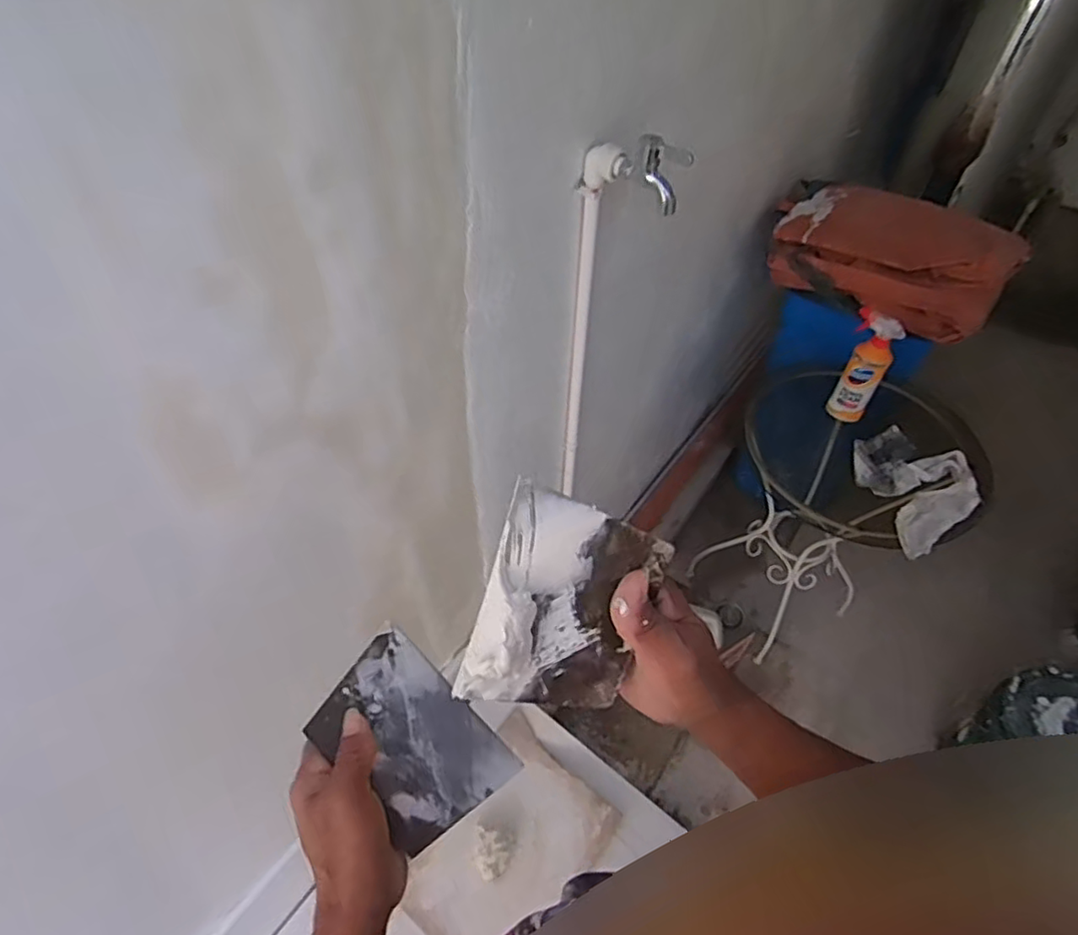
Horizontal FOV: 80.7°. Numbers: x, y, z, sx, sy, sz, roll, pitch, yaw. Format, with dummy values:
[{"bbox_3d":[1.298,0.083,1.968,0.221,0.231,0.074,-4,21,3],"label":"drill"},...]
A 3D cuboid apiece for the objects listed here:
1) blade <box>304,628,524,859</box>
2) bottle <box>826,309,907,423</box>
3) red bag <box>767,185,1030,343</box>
[{"bbox_3d":[-0.093,0.198,0.466,0.138,0.008,0.092,44,56,9],"label":"blade"},{"bbox_3d":[0.639,-0.201,1.254,0.089,0.225,0.062,31,58,23],"label":"bottle"},{"bbox_3d":[0.742,-0.454,1.366,0.466,0.153,0.287,29,57,21],"label":"red bag"}]

